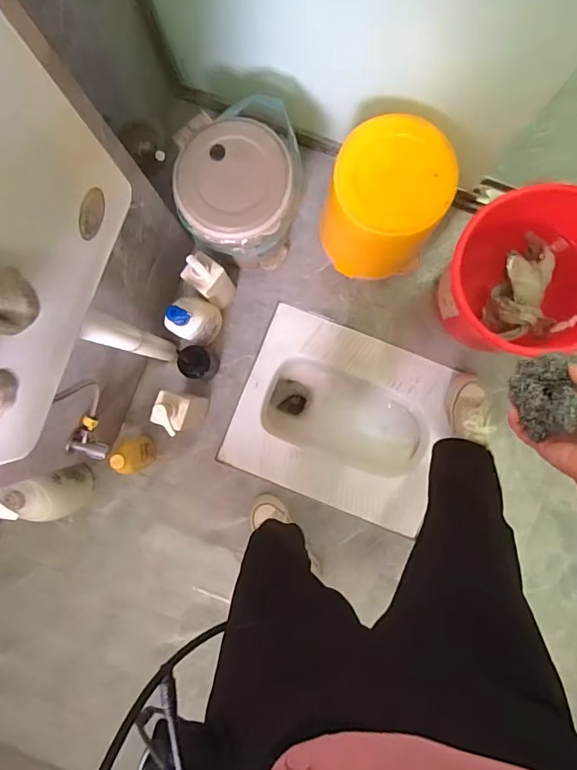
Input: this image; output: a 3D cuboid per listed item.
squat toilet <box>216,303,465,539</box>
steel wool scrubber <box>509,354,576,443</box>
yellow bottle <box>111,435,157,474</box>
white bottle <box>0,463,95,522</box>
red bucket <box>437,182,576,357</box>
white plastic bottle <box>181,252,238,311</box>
[{"bbox_3d":[0.141,0.083,1.243,0.514,0.184,0.420,22,90,2],"label":"squat toilet"},{"bbox_3d":[0.265,0.008,0.479,0.059,0.066,0.081,-1,89,1],"label":"steel wool scrubber"},{"bbox_3d":[-0.346,0.163,1.079,0.048,0.210,0.090,2,89,1],"label":"yellow bottle"},{"bbox_3d":[-0.501,0.232,1.024,0.074,0.324,0.112,-26,89,1],"label":"white bottle"},{"bbox_3d":[0.492,-0.212,1.016,0.354,0.305,0.305,-2,89,1],"label":"red bucket"},{"bbox_3d":[-0.167,-0.230,1.037,0.065,0.277,0.081,42,90,2],"label":"white plastic bottle"}]

